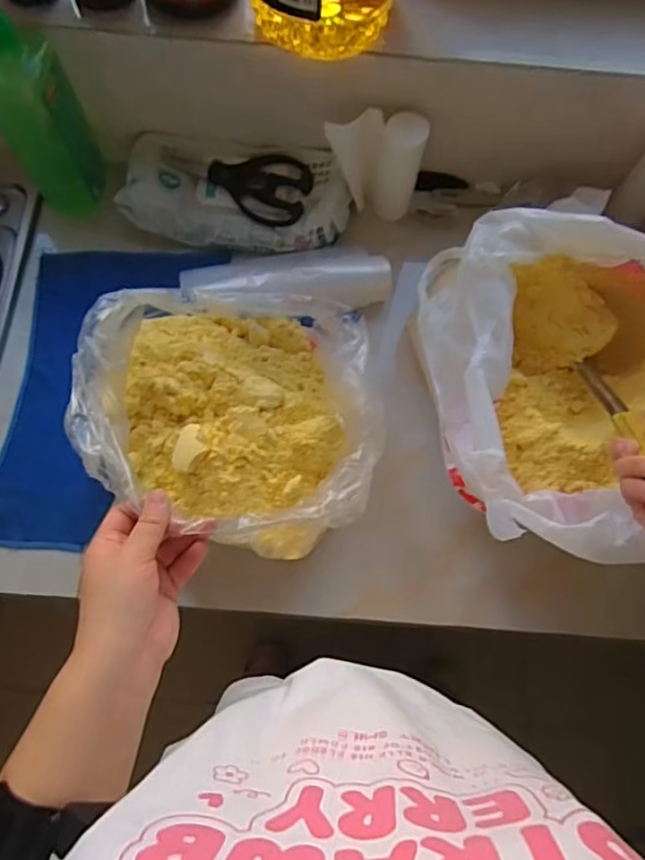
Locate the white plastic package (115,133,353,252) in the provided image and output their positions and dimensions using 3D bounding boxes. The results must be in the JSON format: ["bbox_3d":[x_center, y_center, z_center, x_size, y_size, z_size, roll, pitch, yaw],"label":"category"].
[{"bbox_3d":[-0.105,-0.295,0.710,0.276,0.051,0.131,8,73,0],"label":"white plastic package"}]

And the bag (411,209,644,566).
[{"bbox_3d":[0.250,-0.050,0.568,0.278,0.137,0.346,-9,73,-5],"label":"bag"}]

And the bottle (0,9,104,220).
[{"bbox_3d":[-0.309,-0.351,0.614,0.084,0.252,0.082,-7,73,-4],"label":"bottle"}]

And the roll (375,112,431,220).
[{"bbox_3d":[0.091,-0.316,0.690,0.054,0.126,0.045,19,73,4],"label":"roll"}]

